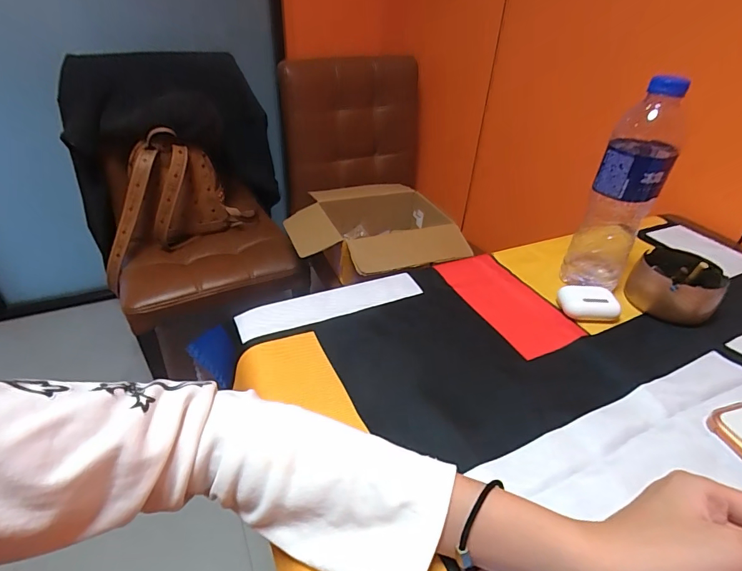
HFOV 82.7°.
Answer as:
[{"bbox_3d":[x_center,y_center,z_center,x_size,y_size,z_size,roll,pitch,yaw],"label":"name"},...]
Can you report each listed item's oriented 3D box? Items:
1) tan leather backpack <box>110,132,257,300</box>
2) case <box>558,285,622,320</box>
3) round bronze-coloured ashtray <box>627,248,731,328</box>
[{"bbox_3d":[-0.529,-0.225,1.051,0.337,0.279,0.195,-28,47,-34],"label":"tan leather backpack"},{"bbox_3d":[0.236,0.019,0.458,0.055,0.021,0.039,5,37,3],"label":"case"},{"bbox_3d":[0.341,0.001,0.475,0.087,0.048,0.078,31,46,32],"label":"round bronze-coloured ashtray"}]

